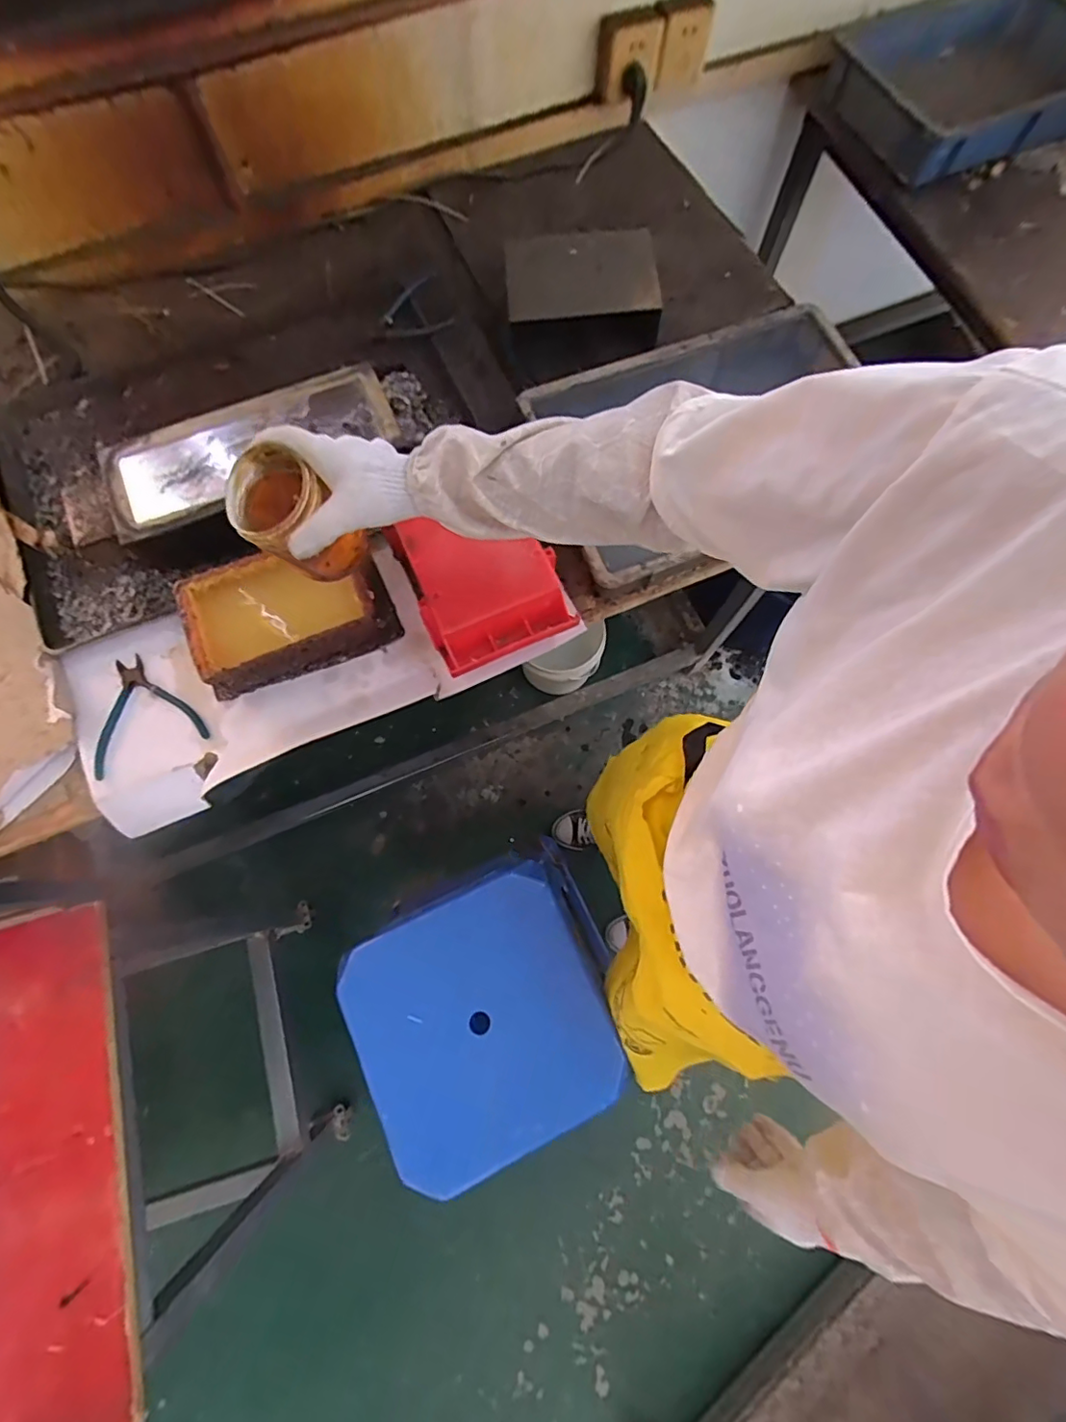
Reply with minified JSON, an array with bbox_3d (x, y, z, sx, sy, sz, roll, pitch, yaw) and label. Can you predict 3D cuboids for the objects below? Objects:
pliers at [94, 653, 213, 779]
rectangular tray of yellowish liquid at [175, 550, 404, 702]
[{"bbox_3d":[-0.472,-0.005,0.670,0.129,0.010,0.135,-24,76,-5],"label":"pliers"},{"bbox_3d":[-0.288,-0.120,0.666,0.224,0.062,0.139,-21,76,-4],"label":"rectangular tray of yellowish liquid"}]

